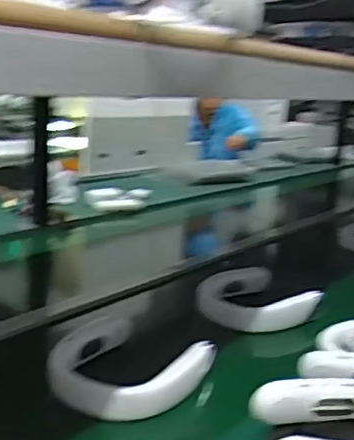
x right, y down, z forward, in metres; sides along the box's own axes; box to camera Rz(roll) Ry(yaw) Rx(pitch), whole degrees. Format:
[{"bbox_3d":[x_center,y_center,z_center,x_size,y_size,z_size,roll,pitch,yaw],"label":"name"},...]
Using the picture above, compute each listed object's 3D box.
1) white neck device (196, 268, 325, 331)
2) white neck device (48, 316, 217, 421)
[{"bbox_3d":[0.142,0.145,1.132,0.188,0.064,0.196,-17,27,-20],"label":"white neck device"},{"bbox_3d":[-0.070,0.201,0.850,0.197,0.058,0.192,14,16,34],"label":"white neck device"}]

